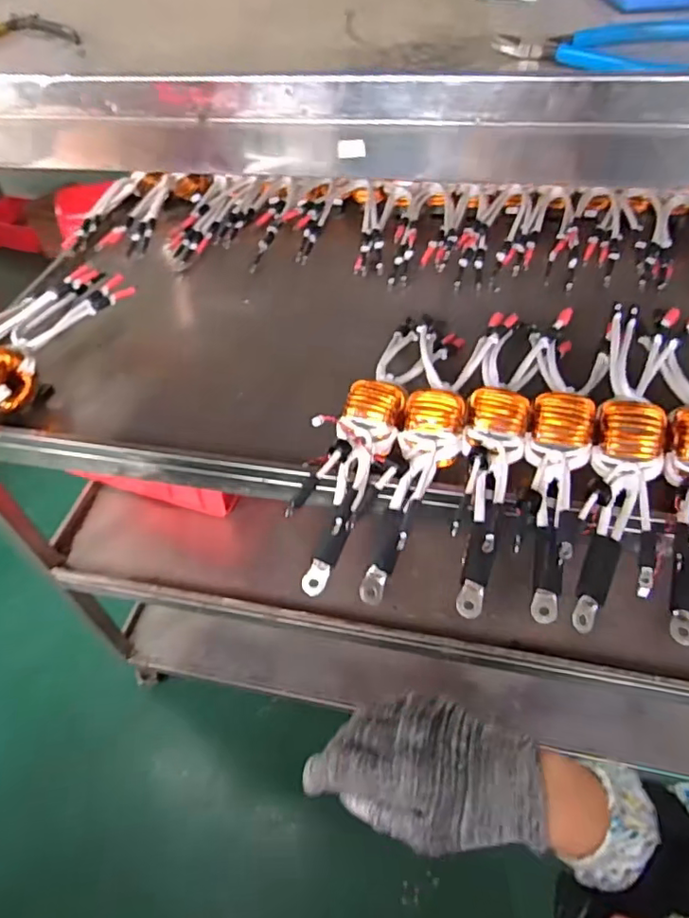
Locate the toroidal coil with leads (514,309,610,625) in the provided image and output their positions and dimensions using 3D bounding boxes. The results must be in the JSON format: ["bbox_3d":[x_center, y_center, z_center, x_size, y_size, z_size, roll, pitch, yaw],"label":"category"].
[{"bbox_3d":[0.230,-0.001,0.631,0.079,0.071,0.342,15,54,15],"label":"toroidal coil with leads"}]

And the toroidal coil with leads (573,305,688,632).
[{"bbox_3d":[0.318,0.005,0.620,0.102,0.079,0.353,15,54,15],"label":"toroidal coil with leads"}]

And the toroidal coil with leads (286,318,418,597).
[{"bbox_3d":[0.034,-0.049,0.682,0.076,0.069,0.440,15,54,15],"label":"toroidal coil with leads"}]

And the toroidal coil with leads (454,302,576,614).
[{"bbox_3d":[0.185,-0.041,0.661,0.089,0.061,0.434,15,54,15],"label":"toroidal coil with leads"}]

